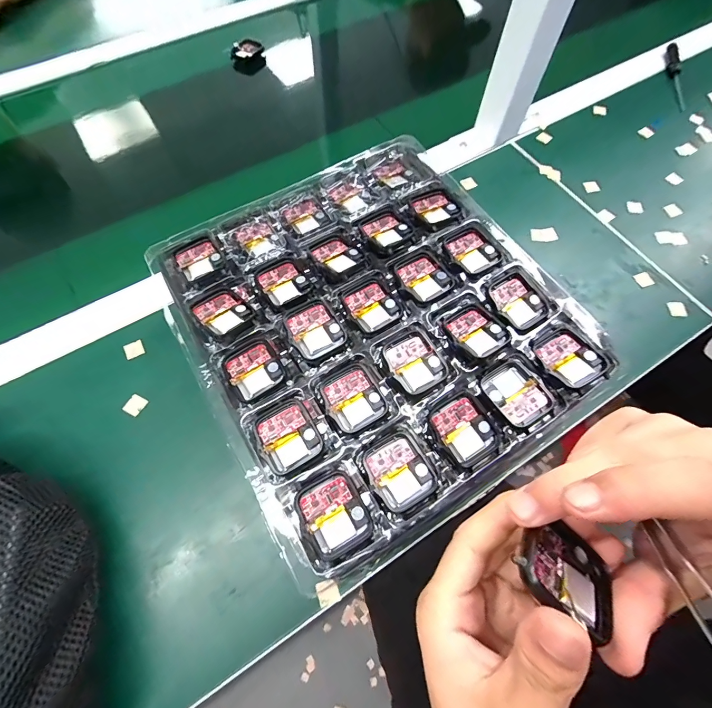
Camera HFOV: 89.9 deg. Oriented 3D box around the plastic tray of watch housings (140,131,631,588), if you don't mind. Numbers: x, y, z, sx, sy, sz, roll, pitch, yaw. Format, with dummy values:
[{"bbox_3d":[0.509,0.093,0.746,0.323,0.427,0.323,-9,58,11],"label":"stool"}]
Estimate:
[{"bbox_3d":[0.012,-0.034,0.275,0.260,0.018,0.284,-28,69,-12],"label":"plastic tray of watch housings"}]

